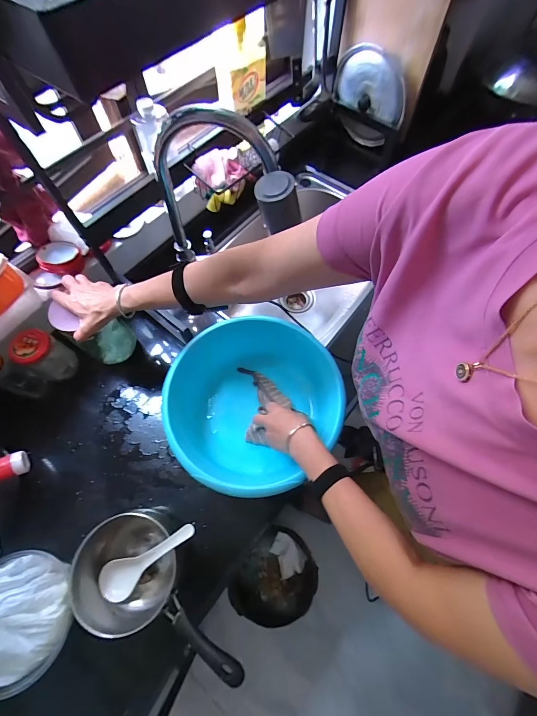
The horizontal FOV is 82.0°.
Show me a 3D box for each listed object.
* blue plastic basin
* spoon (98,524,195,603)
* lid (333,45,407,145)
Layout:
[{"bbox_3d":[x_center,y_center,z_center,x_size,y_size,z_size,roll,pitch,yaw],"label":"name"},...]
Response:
[{"bbox_3d":[-0.025,0.085,0.582,0.305,0.116,0.305,0,66,0],"label":"blue plastic basin"},{"bbox_3d":[-0.193,0.321,0.488,0.196,0.034,0.056,-39,68,19],"label":"spoon"},{"bbox_3d":[0.259,-0.673,0.810,0.196,0.196,0.042,29,69,13],"label":"lid"}]

